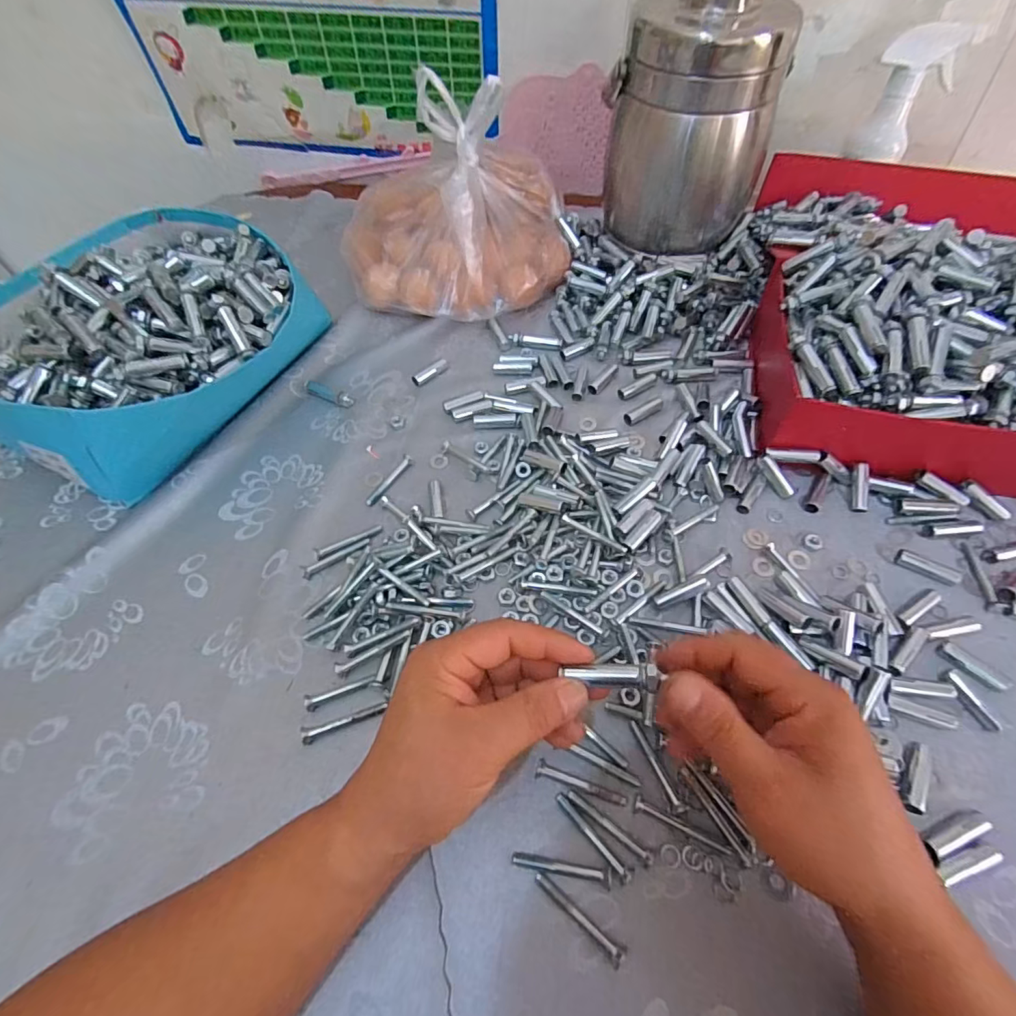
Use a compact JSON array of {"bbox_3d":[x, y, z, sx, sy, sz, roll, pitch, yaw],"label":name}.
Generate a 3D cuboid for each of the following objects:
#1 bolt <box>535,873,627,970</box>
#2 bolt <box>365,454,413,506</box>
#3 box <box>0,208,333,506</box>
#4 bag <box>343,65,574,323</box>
[{"bbox_3d":[0.037,0.218,0.272,0.054,0.008,0.009,33,64,21],"label":"bolt"},{"bbox_3d":[-0.100,-0.024,0.434,0.008,0.007,0.056,27,62,18],"label":"bolt"},{"bbox_3d":[-0.339,-0.165,0.474,0.276,0.117,0.271,27,62,18],"label":"box"},{"bbox_3d":[-0.055,-0.300,0.520,0.237,0.164,0.154,-7,57,-2],"label":"bag"}]

